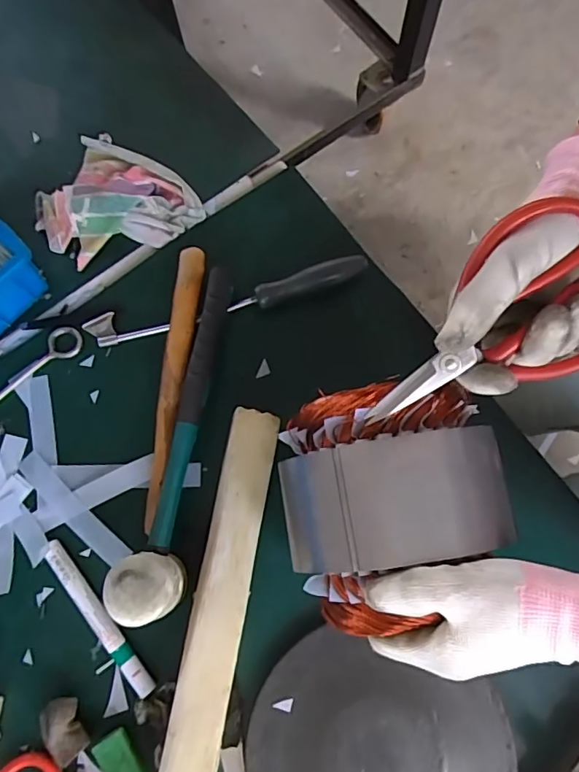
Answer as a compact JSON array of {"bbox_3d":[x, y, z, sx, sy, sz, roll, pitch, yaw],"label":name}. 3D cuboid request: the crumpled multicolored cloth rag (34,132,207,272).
[{"bbox_3d":[-0.169,-0.179,0.473,0.134,0.031,0.127,-33,79,-6],"label":"crumpled multicolored cloth rag"}]

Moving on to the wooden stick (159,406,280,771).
[{"bbox_3d":[-0.056,0.185,0.388,0.045,0.040,0.340,9,78,3],"label":"wooden stick"}]

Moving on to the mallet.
[{"bbox_3d":[-0.088,0.032,0.405,0.050,0.068,0.287,6,77,3],"label":"mallet"}]

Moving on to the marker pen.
[{"bbox_3d":[-0.154,0.185,0.404,0.016,0.012,0.139,-38,79,-7],"label":"marker pen"}]

